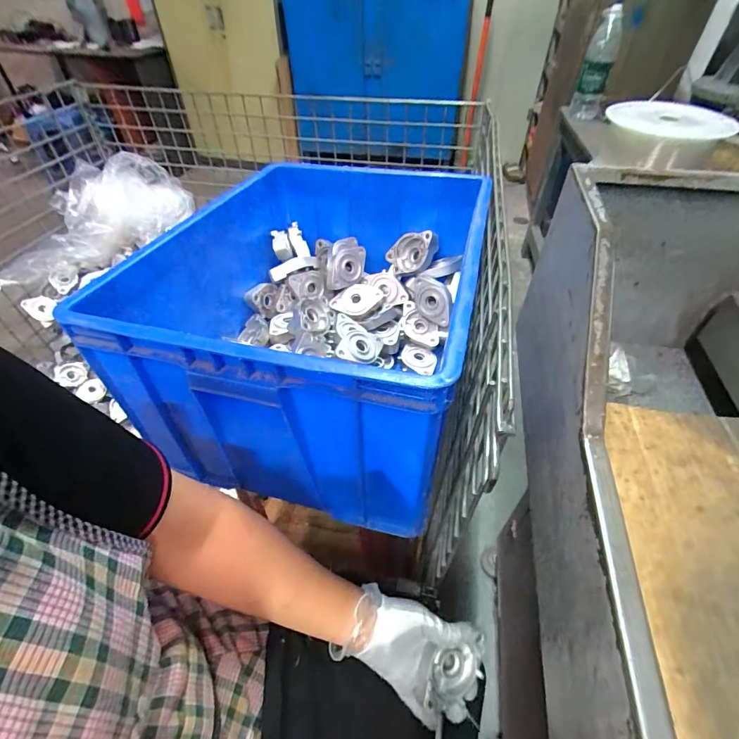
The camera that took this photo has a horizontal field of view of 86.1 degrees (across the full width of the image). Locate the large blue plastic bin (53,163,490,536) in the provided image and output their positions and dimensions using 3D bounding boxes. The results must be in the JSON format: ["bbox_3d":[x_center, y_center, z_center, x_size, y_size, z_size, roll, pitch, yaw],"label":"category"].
[{"bbox_3d":[-0.062,-0.121,0.624,0.413,0.271,0.571,11,48,10],"label":"large blue plastic bin"}]

